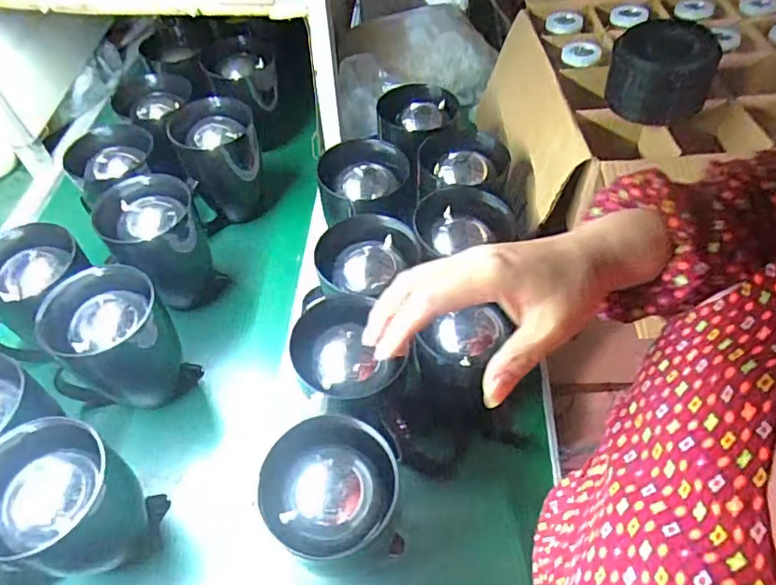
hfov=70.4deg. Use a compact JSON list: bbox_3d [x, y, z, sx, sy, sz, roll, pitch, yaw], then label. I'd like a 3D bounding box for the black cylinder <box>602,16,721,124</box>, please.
[{"bbox_3d":[0.350,-0.287,0.706,0.124,0.090,0.112,23,58,19],"label":"black cylinder"}]

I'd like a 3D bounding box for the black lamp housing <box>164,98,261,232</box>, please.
[{"bbox_3d":[-0.274,-0.213,0.929,0.128,0.190,0.107,-14,54,-8],"label":"black lamp housing"}]

